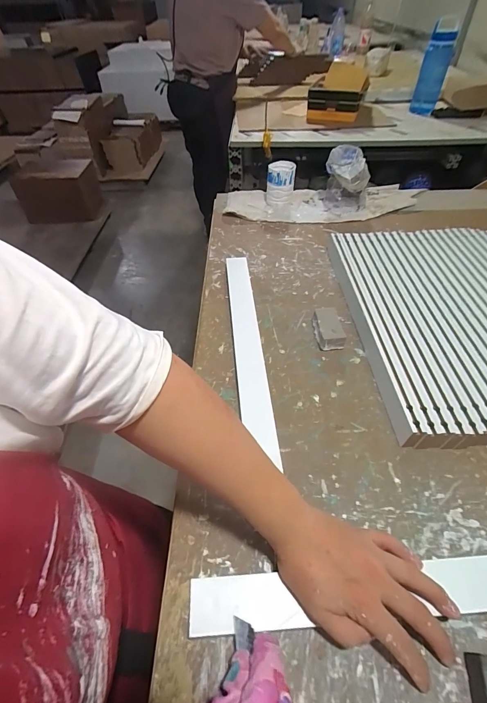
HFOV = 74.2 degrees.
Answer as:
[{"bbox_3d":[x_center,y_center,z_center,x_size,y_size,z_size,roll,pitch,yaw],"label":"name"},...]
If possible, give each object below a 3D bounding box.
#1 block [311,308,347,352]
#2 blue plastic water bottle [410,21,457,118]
[{"bbox_3d":[0.130,-0.035,0.500,0.036,0.030,0.065,-7,49,-4],"label":"block"},{"bbox_3d":[0.706,-1.043,1.198,0.093,0.309,0.094,18,84,17],"label":"blue plastic water bottle"}]

